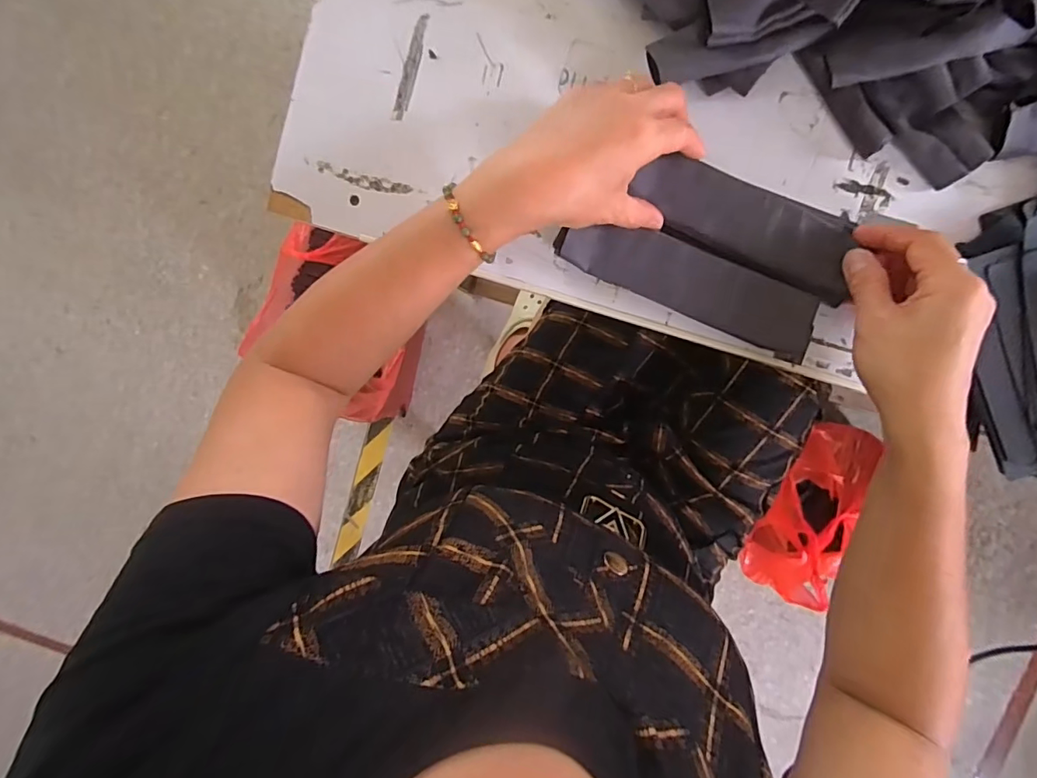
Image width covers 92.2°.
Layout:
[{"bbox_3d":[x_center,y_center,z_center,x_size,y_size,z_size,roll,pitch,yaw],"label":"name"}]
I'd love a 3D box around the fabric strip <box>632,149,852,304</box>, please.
[{"bbox_3d":[0.165,-0.120,0.358,0.163,0.018,0.051,29,98,4],"label":"fabric strip"}]

